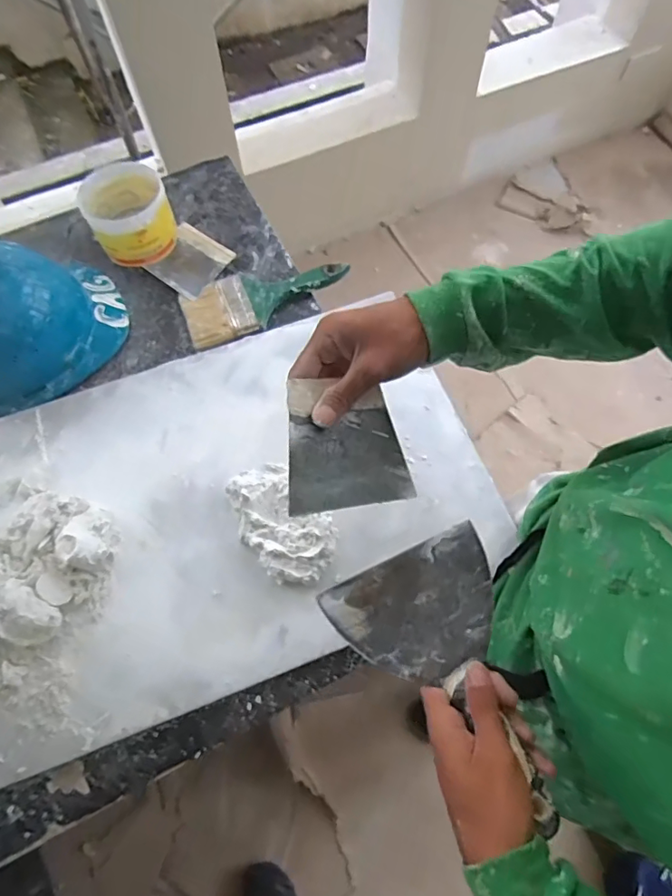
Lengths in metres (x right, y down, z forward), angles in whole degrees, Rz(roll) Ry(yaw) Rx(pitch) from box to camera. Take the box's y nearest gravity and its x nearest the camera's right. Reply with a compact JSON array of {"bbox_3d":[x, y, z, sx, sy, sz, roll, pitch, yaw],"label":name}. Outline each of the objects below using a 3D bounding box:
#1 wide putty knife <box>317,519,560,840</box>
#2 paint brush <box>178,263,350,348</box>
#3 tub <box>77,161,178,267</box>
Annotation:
[{"bbox_3d":[0.093,0.173,0.392,0.136,0.020,0.201,-25,70,-10],"label":"wide putty knife"},{"bbox_3d":[-0.099,-0.218,0.730,0.233,0.019,0.096,-23,70,-9],"label":"paint brush"},{"bbox_3d":[-0.298,-0.337,0.749,0.114,0.078,0.135,-24,70,-9],"label":"tub"}]

